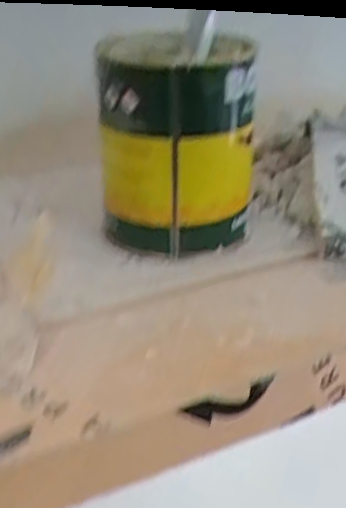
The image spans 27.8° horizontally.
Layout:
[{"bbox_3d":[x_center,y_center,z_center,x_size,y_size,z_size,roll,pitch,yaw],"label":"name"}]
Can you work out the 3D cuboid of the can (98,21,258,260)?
[{"bbox_3d":[0.002,-0.076,0.462,0.097,0.131,0.091,-3,22,1],"label":"can"}]

